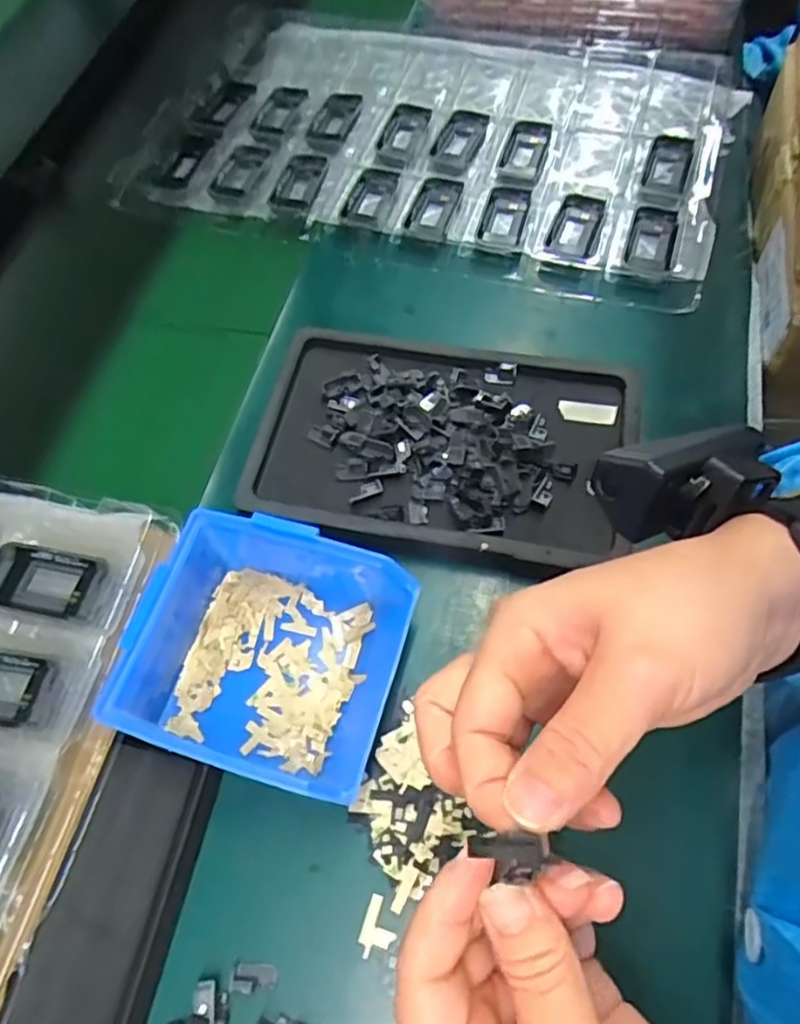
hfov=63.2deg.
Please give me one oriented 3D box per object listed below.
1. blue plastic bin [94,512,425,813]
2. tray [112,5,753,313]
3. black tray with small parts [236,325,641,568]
[{"bbox_3d":[-0.074,0.075,0.358,0.141,0.065,0.126,14,65,11],"label":"blue plastic bin"},{"bbox_3d":[0.023,-0.337,0.586,0.502,0.029,0.298,18,73,12],"label":"tray"},{"bbox_3d":[0.027,-0.049,0.427,0.236,0.020,0.151,9,64,10],"label":"black tray with small parts"}]

